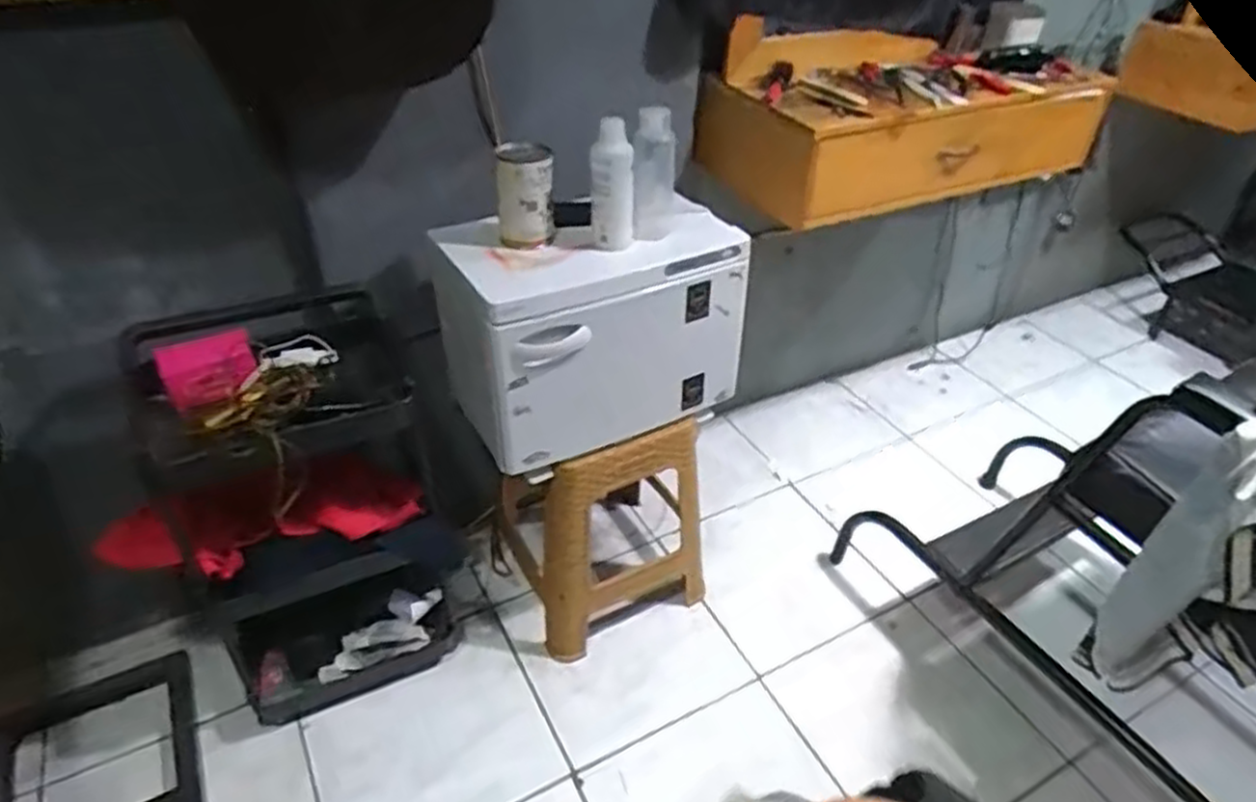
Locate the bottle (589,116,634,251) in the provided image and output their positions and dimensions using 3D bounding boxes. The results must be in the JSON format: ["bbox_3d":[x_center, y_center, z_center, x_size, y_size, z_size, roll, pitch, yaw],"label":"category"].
[{"bbox_3d":[-0.025,-0.324,1.169,0.065,0.179,0.050,2,39,2],"label":"bottle"}]

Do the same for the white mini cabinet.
[{"bbox_3d":[-0.062,-0.143,1.327,0.455,0.309,0.294,-17,42,-22],"label":"white mini cabinet"}]

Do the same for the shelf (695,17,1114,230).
[{"bbox_3d":[0.574,-0.597,1.571,0.802,0.237,0.340,-17,42,-22],"label":"shelf"}]

